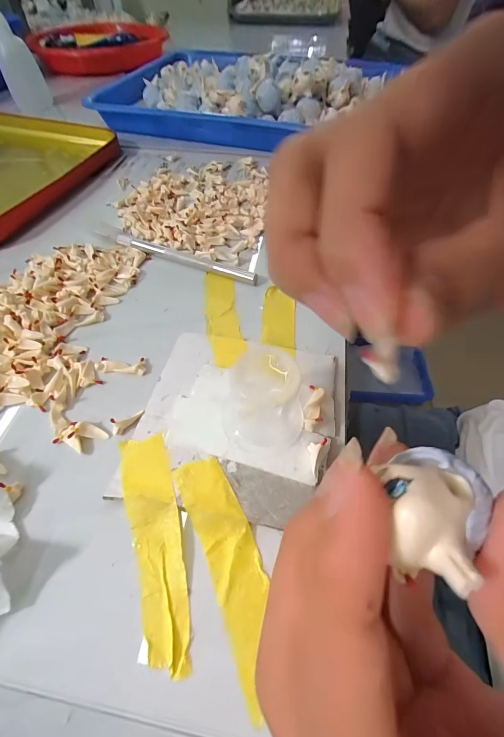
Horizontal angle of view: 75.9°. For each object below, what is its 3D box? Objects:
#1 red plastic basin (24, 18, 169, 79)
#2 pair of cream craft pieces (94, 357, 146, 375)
[{"bbox_3d":[-0.239,-0.530,0.534,0.186,0.036,0.186,0,54,0],"label":"red plastic basin"},{"bbox_3d":[-0.071,-0.002,0.175,0.026,0.005,0.010,-1,54,-1],"label":"pair of cream craft pieces"}]

